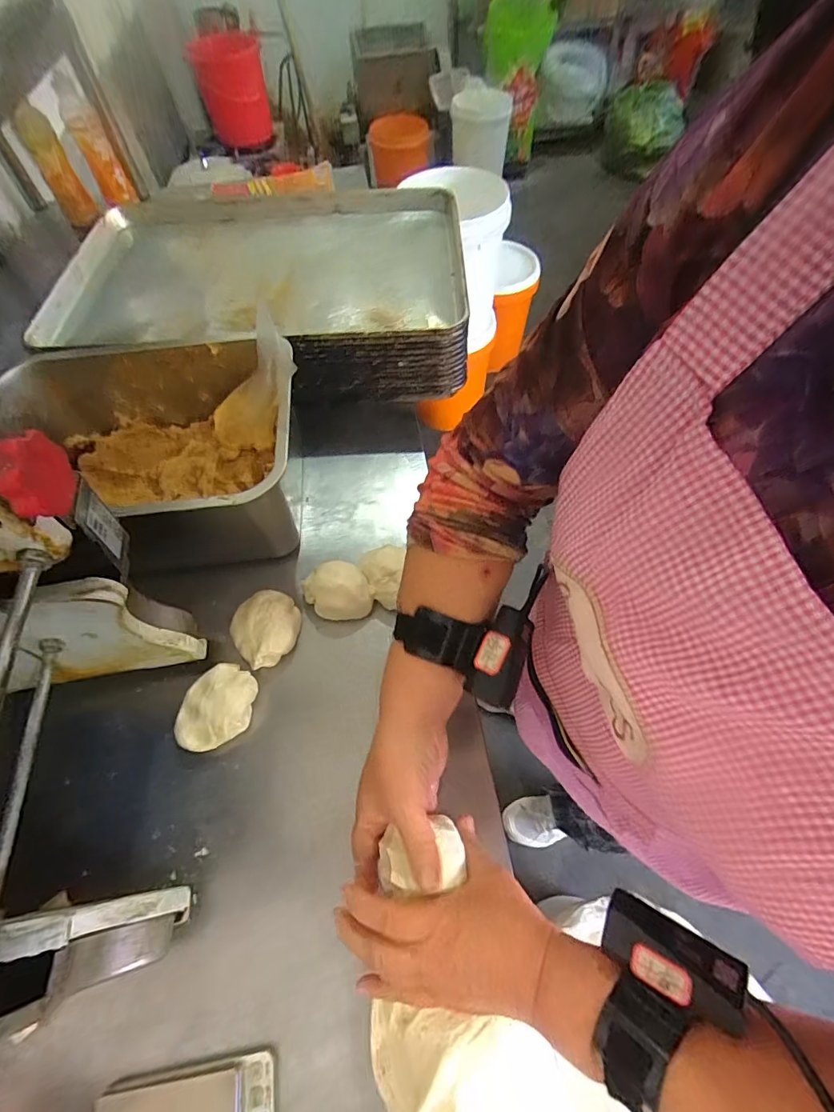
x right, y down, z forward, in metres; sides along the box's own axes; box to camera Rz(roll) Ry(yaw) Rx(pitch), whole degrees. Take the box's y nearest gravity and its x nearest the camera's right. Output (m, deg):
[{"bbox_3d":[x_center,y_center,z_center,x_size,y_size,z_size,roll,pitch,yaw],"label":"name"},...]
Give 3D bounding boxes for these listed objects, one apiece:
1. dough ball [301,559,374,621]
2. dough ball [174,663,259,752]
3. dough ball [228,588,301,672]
[{"bbox_3d":[-0.088,0.041,0.522,0.066,0.042,0.068,-1,60,2],"label":"dough ball"},{"bbox_3d":[-0.201,0.154,0.467,0.063,0.036,0.084,15,61,11],"label":"dough ball"},{"bbox_3d":[-0.165,0.077,0.504,0.073,0.036,0.075,-1,60,2],"label":"dough ball"}]

